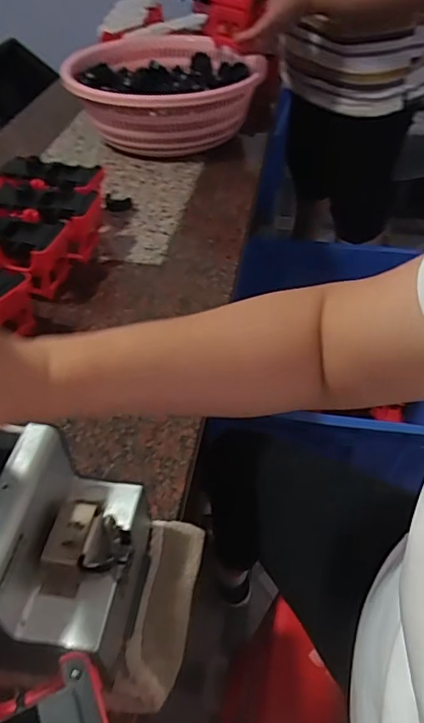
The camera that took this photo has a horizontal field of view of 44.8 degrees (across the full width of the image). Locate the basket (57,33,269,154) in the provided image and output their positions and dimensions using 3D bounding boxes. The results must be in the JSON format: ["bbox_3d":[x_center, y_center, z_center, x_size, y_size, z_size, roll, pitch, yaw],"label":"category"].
[{"bbox_3d":[-0.097,-0.536,1.051,0.372,0.146,0.391,-14,46,-12],"label":"basket"}]

